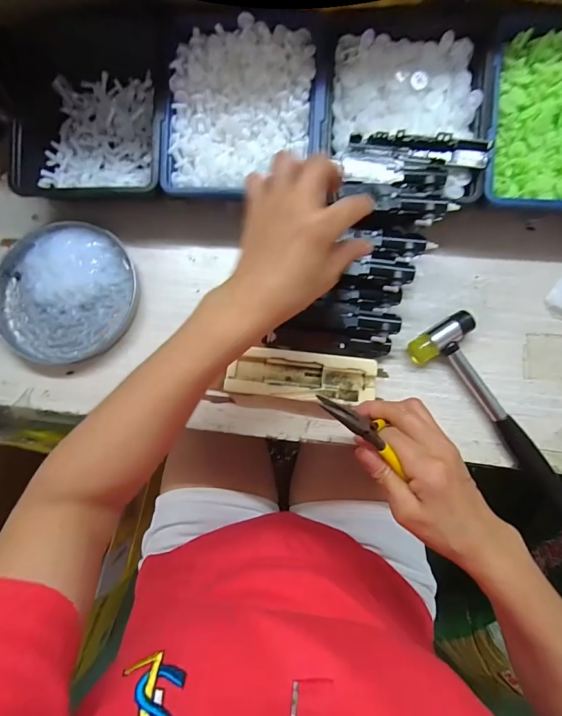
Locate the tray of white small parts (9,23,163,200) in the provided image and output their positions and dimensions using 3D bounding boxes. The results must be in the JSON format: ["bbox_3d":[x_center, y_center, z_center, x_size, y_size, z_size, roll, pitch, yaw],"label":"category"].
[{"bbox_3d":[-0.184,-0.237,0.373,0.139,0.058,0.167,-2,82,2],"label":"tray of white small parts"}]

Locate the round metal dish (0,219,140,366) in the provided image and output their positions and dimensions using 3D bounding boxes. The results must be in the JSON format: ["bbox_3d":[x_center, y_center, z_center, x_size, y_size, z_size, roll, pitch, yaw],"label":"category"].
[{"bbox_3d":[-0.222,-0.070,0.369,0.141,0.020,0.142,0,82,2],"label":"round metal dish"}]

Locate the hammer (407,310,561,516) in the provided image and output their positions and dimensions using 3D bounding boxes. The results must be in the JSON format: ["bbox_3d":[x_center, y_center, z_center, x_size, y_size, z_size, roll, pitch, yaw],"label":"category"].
[{"bbox_3d":[0.209,0.068,0.329,0.061,0.022,0.232,-33,82,-3],"label":"hammer"}]

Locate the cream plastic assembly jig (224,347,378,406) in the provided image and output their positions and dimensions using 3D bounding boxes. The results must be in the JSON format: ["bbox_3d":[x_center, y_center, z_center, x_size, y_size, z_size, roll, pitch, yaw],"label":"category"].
[{"bbox_3d":[0.020,0.017,0.344,0.134,0.022,0.045,7,82,3],"label":"cream plastic assembly jig"}]

